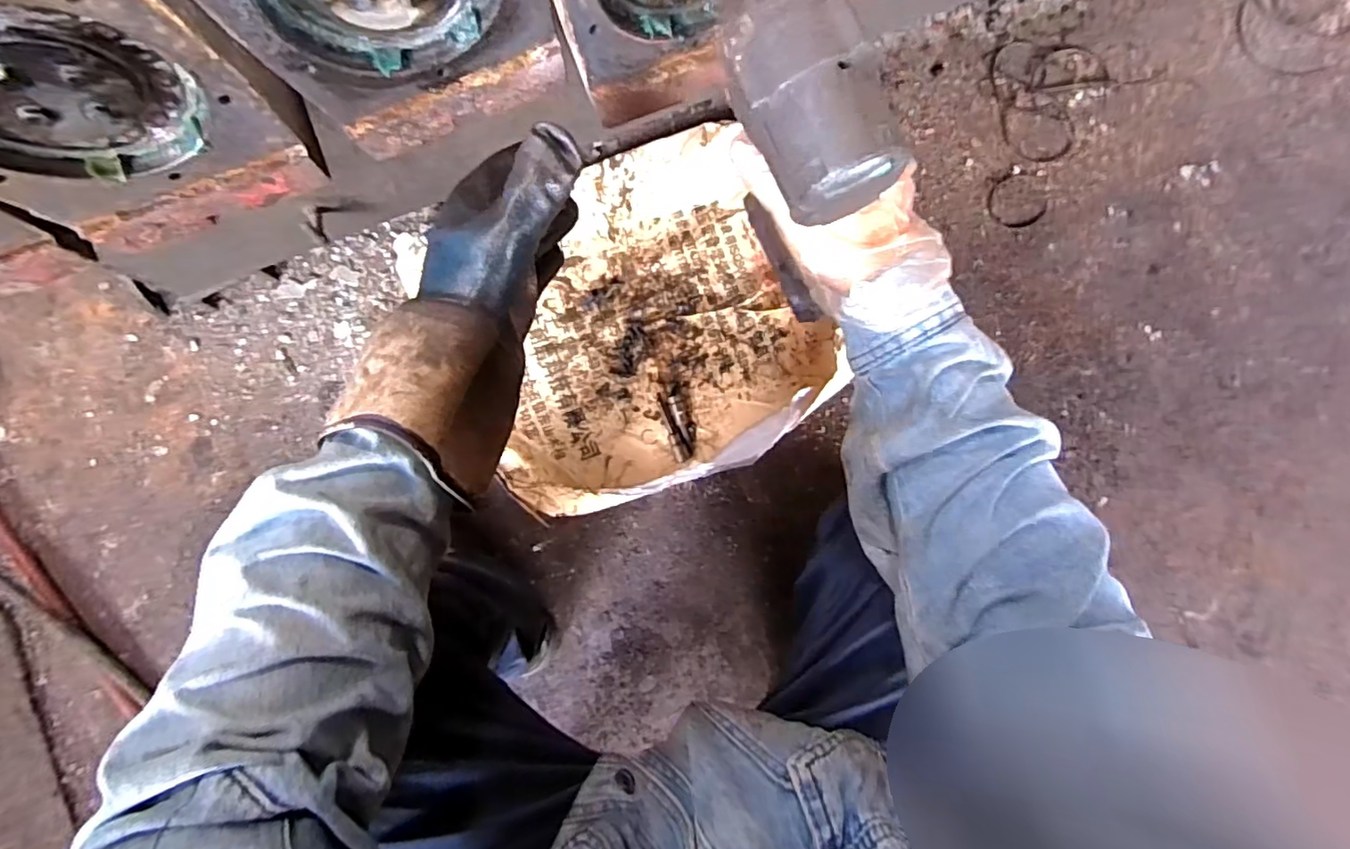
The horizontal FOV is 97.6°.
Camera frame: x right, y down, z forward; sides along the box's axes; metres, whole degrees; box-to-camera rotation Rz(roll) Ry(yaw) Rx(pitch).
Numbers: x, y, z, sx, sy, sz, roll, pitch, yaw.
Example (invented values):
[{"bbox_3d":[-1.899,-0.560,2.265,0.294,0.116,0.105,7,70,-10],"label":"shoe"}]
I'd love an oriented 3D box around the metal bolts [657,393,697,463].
[{"bbox_3d":[0.005,0.001,0.818,0.036,0.018,0.095,-15,86,-7],"label":"metal bolts"}]

